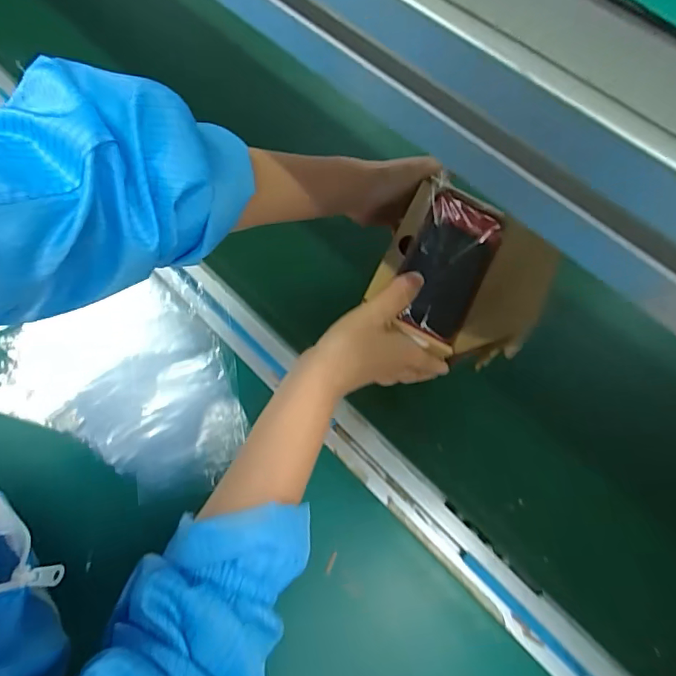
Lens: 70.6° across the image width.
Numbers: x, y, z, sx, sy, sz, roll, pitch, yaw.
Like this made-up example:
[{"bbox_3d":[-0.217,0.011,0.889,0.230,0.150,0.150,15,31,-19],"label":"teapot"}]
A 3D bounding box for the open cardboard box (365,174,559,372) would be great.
[{"bbox_3d":[0.091,-0.064,0.369,0.102,0.115,0.130,23,72,10],"label":"open cardboard box"}]

